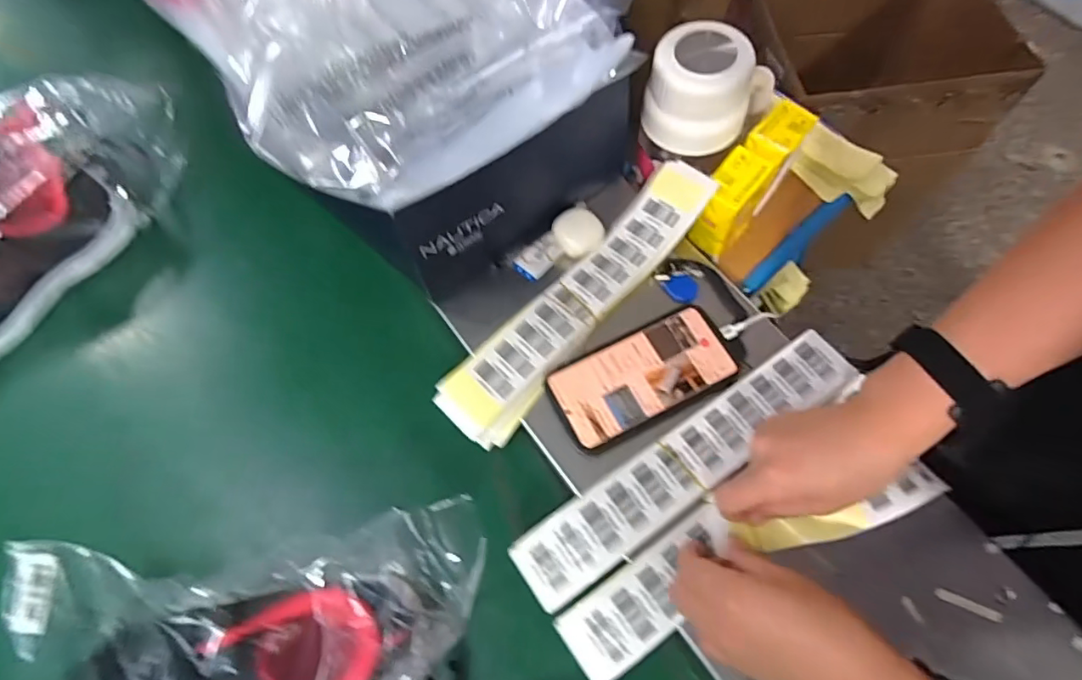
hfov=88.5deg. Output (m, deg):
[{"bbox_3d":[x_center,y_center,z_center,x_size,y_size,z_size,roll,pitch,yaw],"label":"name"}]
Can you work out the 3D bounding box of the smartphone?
[{"bbox_3d":[0.089,0.030,0.490,0.163,0.005,0.078,-25,69,-10],"label":"smartphone"}]

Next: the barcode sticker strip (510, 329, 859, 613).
[{"bbox_3d":[0.121,0.096,0.447,0.314,0.018,0.054,-33,69,-11],"label":"barcode sticker strip"}]

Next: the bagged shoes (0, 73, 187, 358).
[{"bbox_3d":[-0.527,-0.128,0.553,0.344,0.099,0.200,-42,73,-16],"label":"bagged shoes"}]

